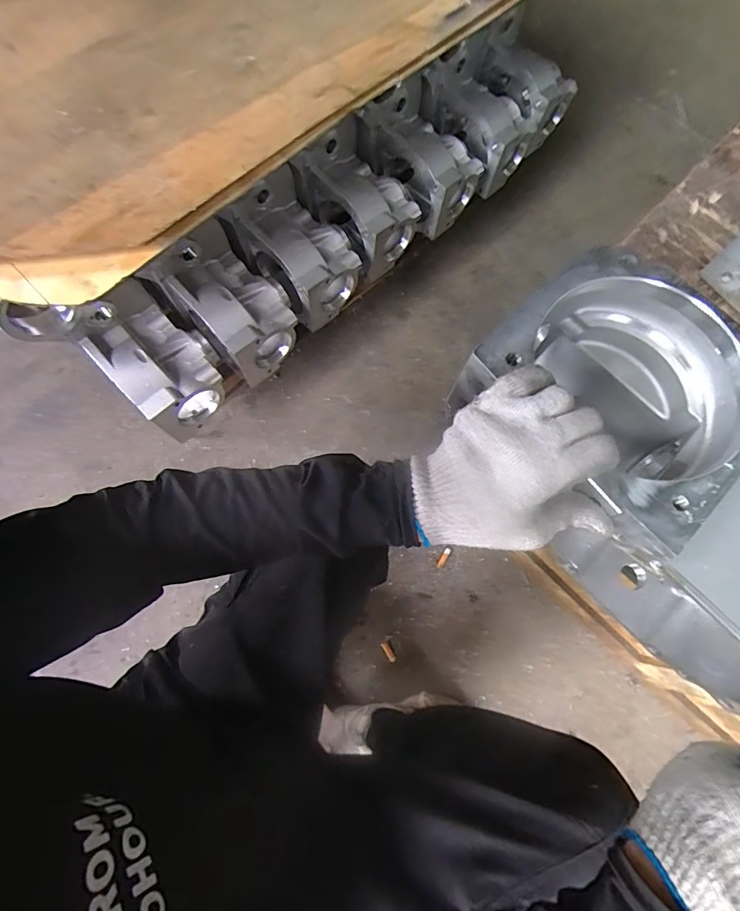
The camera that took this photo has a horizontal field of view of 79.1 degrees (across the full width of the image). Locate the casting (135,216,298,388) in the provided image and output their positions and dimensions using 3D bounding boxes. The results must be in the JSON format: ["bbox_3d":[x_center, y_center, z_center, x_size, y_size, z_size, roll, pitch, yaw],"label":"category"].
[{"bbox_3d":[-0.224,-0.255,0.765,0.189,0.176,0.149,42,77,8],"label":"casting"}]

